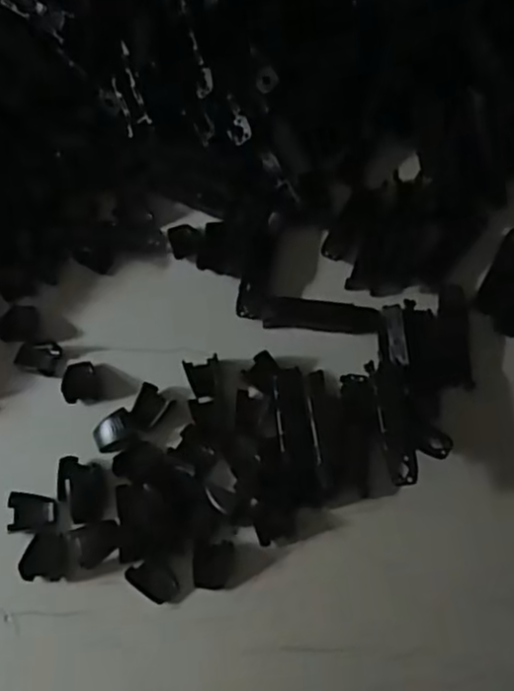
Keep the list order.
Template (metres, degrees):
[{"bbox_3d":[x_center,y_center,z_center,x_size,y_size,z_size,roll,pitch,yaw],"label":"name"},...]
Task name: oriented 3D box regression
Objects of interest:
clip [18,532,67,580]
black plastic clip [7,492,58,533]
[{"bbox_3d":[-0.102,0.101,0.336,0.021,0.005,0.023,2,65,1],"label":"clip"},{"bbox_3d":[-0.111,0.082,0.344,0.023,0.004,0.019,-5,66,-2],"label":"black plastic clip"}]

